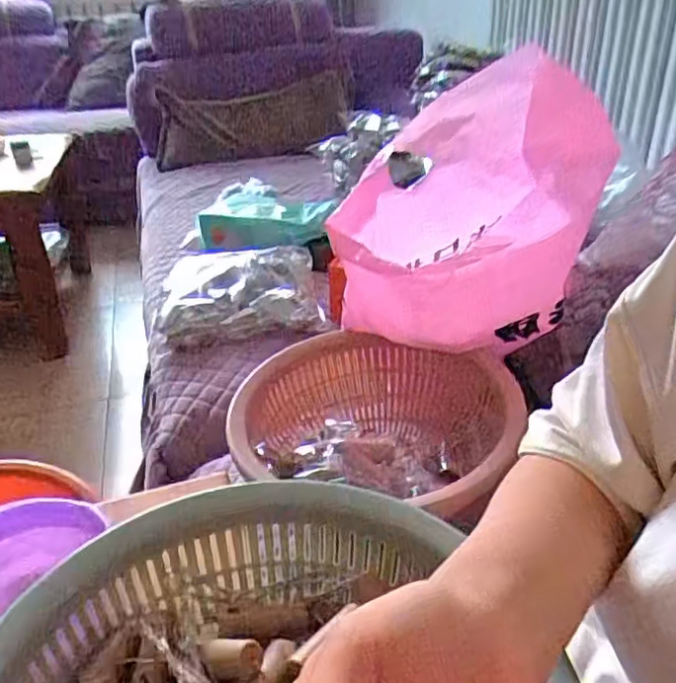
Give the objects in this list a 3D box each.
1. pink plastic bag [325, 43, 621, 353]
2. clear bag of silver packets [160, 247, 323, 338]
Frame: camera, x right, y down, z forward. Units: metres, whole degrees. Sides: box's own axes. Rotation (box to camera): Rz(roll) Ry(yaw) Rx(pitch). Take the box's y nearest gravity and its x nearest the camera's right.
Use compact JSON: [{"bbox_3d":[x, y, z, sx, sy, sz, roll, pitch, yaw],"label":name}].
[{"bbox_3d":[0.143,-0.126,0.658,0.201,0.255,0.278,20,35,34],"label":"pink plastic bag"},{"bbox_3d":[-0.166,-0.088,1.055,0.262,0.077,0.221,-5,29,-6],"label":"clear bag of silver packets"}]

